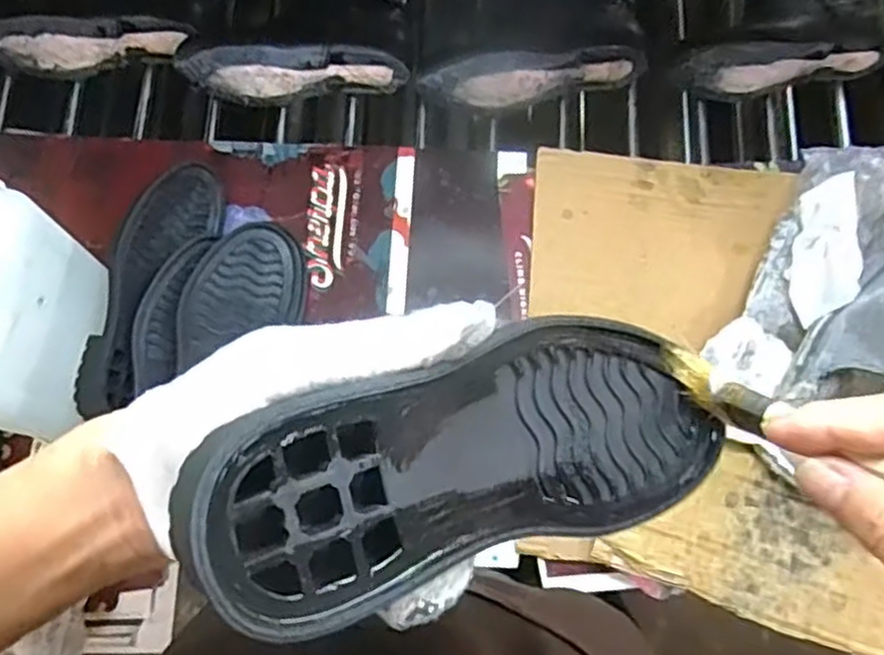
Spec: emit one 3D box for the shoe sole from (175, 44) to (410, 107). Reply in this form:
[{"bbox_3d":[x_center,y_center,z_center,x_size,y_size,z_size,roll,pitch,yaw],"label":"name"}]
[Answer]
[{"bbox_3d":[-0.130,-0.222,0.643,0.191,0.062,0.023,-2,76,-2],"label":"shoe sole"}]

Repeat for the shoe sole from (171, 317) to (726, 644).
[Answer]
[{"bbox_3d":[0.019,0.038,0.237,0.201,0.019,0.068,-8,73,-39],"label":"shoe sole"}]

